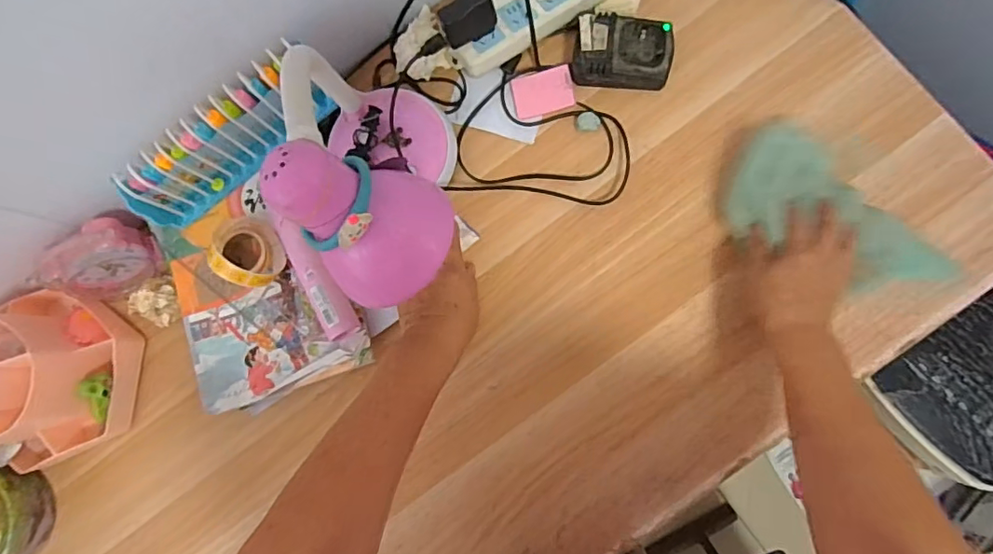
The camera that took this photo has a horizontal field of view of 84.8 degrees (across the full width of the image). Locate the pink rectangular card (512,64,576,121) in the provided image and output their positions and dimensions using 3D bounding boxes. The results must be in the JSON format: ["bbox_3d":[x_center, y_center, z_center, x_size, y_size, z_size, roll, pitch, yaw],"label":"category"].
[{"bbox_3d":[0.051,-0.204,0.601,0.066,0.011,0.046,-12,82,5],"label":"pink rectangular card"}]

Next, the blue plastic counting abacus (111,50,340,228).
[{"bbox_3d":[-0.278,-0.138,0.552,0.211,0.082,0.042,-37,80,1],"label":"blue plastic counting abacus"}]

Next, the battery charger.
[{"bbox_3d":[0.135,-0.238,0.584,0.101,0.044,0.068,11,85,8],"label":"battery charger"}]

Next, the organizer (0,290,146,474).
[{"bbox_3d":[-0.475,0.110,0.567,0.125,0.131,0.189,4,84,7],"label":"organizer"}]

